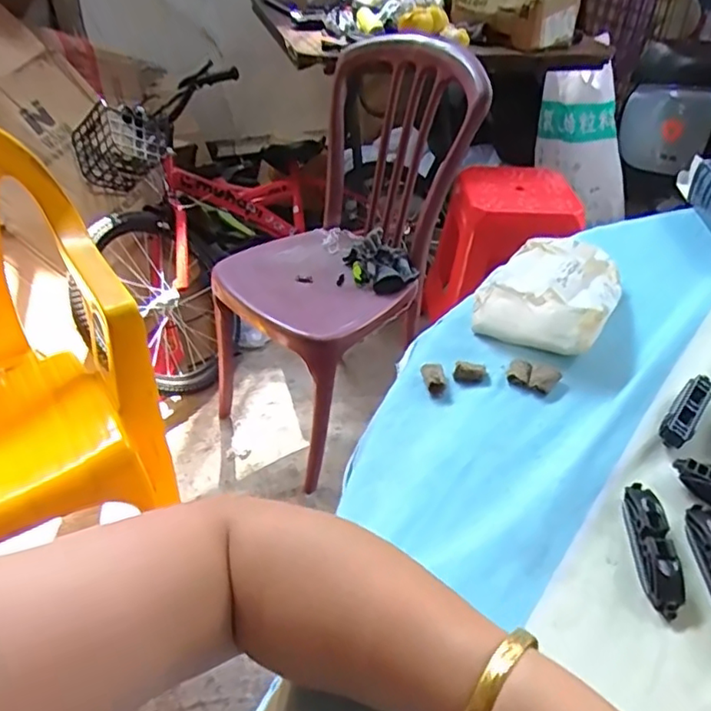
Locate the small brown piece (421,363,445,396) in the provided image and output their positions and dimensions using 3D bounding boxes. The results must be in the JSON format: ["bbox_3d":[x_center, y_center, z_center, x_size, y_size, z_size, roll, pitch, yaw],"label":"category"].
[{"bbox_3d":[0.060,0.017,0.466,0.016,0.010,0.029,-1,40,-4],"label":"small brown piece"}]

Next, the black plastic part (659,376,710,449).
[{"bbox_3d":[0.236,0.040,0.432,0.020,0.017,0.073,29,46,28],"label":"black plastic part"}]

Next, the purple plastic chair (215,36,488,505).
[{"bbox_3d":[-0.055,-0.217,1.355,0.477,0.808,0.477,-27,48,-31],"label":"purple plastic chair"}]

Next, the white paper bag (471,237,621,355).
[{"bbox_3d":[0.172,-0.061,0.531,0.107,0.042,0.149,22,44,22],"label":"white paper bag"}]

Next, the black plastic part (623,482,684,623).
[{"bbox_3d":[0.171,0.108,0.350,0.018,0.018,0.080,6,40,4],"label":"black plastic part"}]

